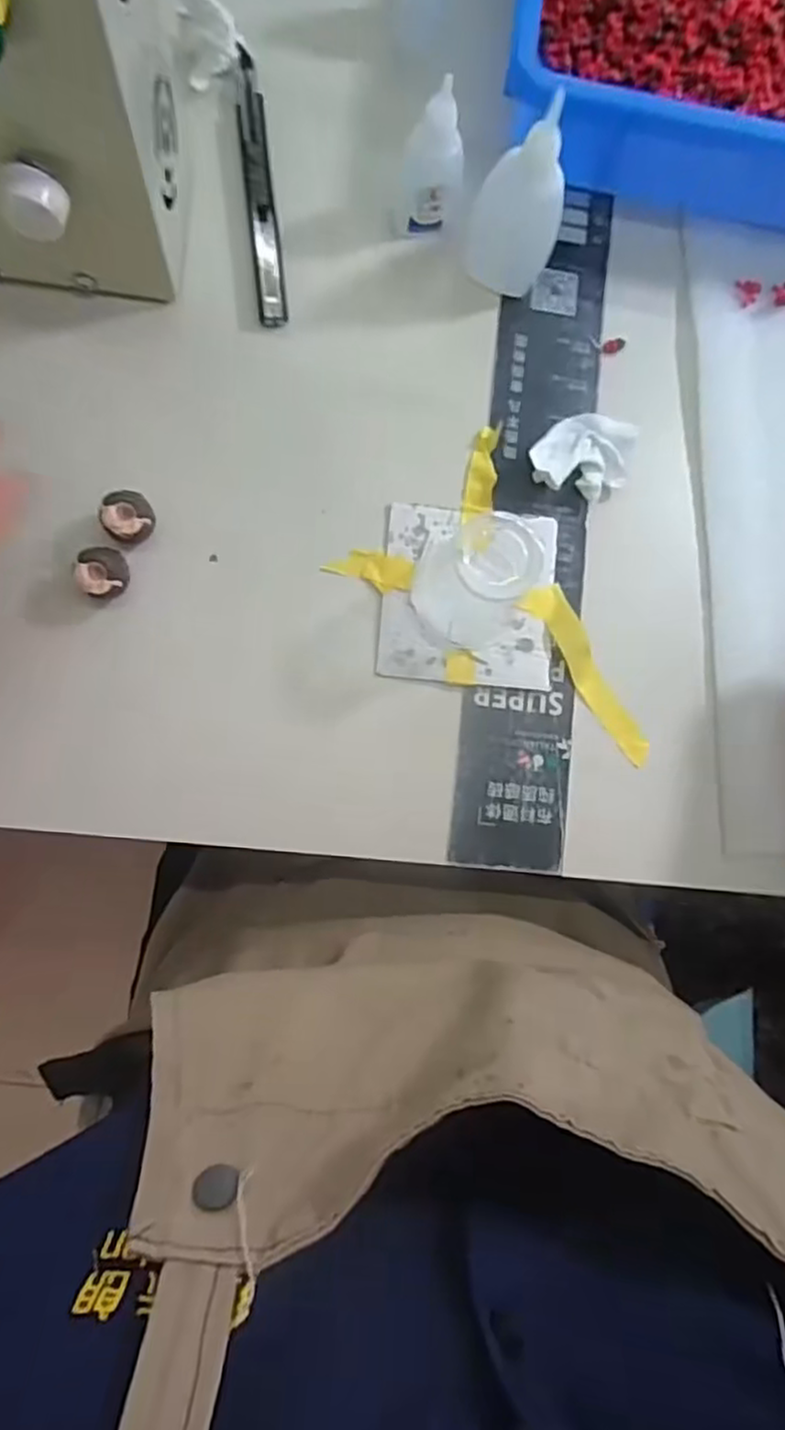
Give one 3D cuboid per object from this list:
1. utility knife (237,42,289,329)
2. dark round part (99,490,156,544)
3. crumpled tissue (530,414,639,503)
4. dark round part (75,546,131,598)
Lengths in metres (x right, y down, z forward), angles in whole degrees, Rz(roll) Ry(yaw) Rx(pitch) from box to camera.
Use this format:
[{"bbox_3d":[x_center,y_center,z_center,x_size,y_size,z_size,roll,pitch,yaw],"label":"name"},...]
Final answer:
[{"bbox_3d":[-0.069,-0.273,0.366,0.014,0.011,0.146,-6,86,-7],"label":"utility knife"},{"bbox_3d":[-0.127,-0.095,0.342,0.023,0.020,0.024,1,85,-7],"label":"dark round part"},{"bbox_3d":[0.100,-0.138,0.376,0.051,0.016,0.045,13,84,-6],"label":"crumpled tissue"},{"bbox_3d":[-0.138,-0.067,0.338,0.022,0.021,0.023,1,85,-7],"label":"dark round part"}]

